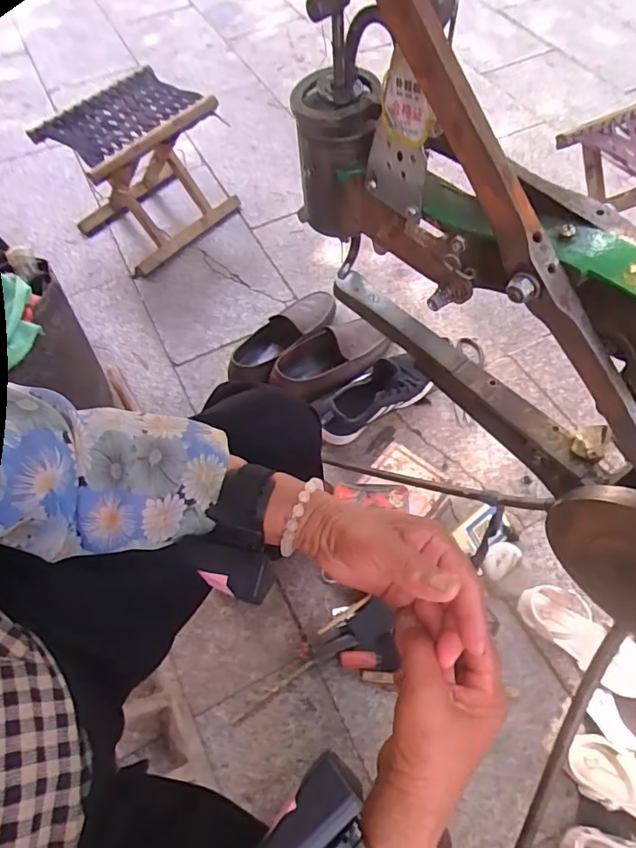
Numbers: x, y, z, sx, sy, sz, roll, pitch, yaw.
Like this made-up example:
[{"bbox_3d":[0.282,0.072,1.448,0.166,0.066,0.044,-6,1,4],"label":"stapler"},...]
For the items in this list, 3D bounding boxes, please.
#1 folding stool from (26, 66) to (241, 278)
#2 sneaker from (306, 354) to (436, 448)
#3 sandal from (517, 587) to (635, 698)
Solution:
[{"bbox_3d":[-0.421,-0.610,1.230,0.301,0.275,0.342,41,70,21],"label":"folding stool"},{"bbox_3d":[0.096,-0.054,0.924,0.241,0.095,0.100,-33,65,-15],"label":"sneaker"},{"bbox_3d":[0.366,0.293,0.693,0.080,0.049,0.177,-40,67,-18],"label":"sandal"}]

